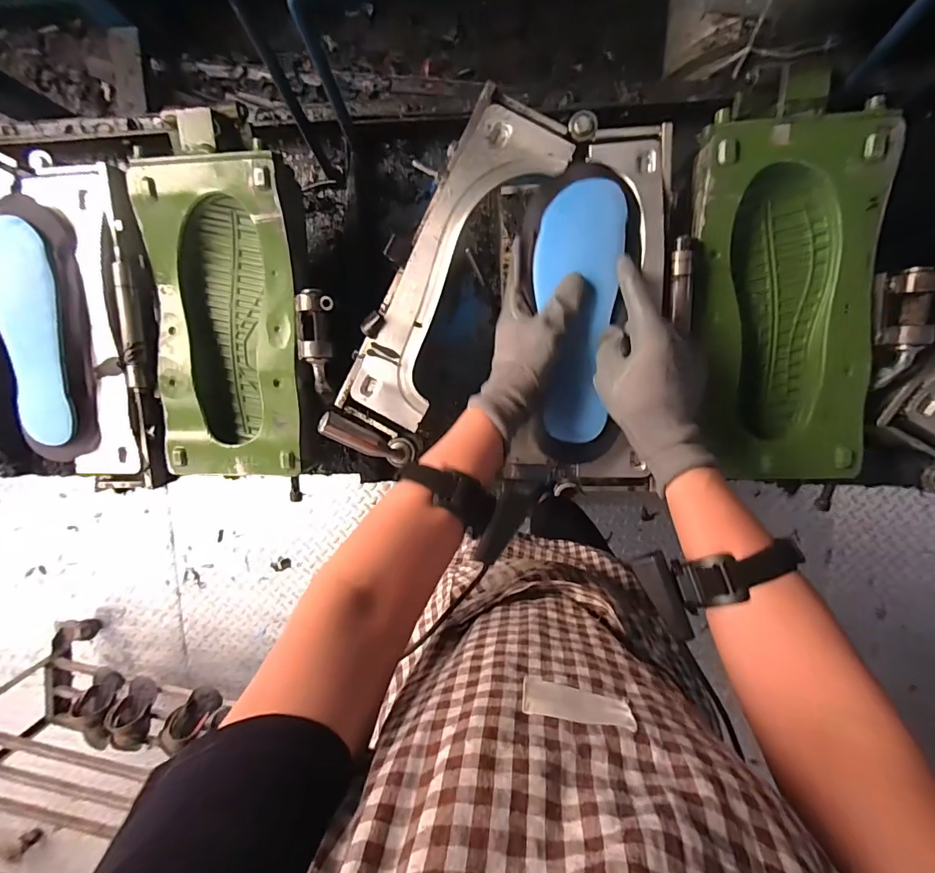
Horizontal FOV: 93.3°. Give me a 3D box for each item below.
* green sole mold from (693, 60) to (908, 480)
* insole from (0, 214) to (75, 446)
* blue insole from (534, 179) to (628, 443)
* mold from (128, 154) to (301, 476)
[{"bbox_3d":[0.325,-0.147,0.459,0.176,0.056,0.380,-5,99,6],"label":"green sole mold"},{"bbox_3d":[-0.492,-0.116,0.499,0.075,0.019,0.246,-4,101,1],"label":"insole"},{"bbox_3d":[0.108,-0.119,0.439,0.081,0.021,0.248,1,100,3],"label":"blue insole"},{"bbox_3d":[-0.278,-0.131,0.511,0.173,0.055,0.357,1,99,5],"label":"mold"}]

